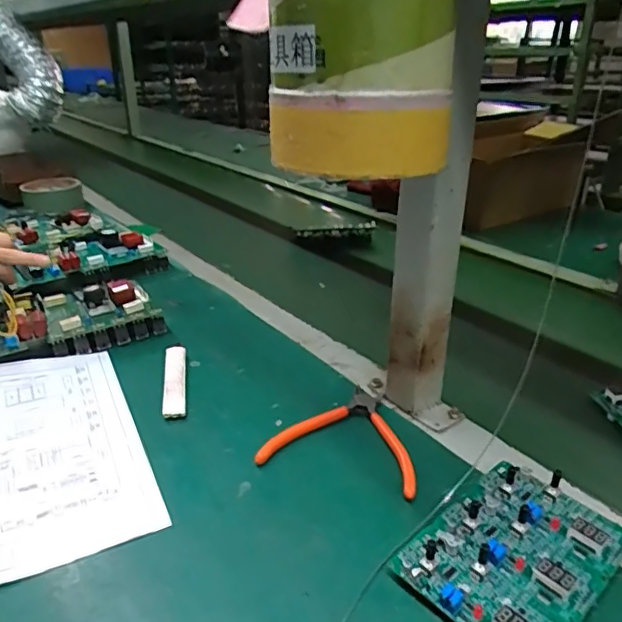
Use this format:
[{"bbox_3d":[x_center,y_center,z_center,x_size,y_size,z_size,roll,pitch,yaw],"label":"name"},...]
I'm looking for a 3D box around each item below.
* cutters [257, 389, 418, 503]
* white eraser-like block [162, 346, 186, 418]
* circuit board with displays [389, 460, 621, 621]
[{"bbox_3d":[0.037,0.106,0.507,0.134,0.015,0.130,8,27,17],"label":"cutters"},{"bbox_3d":[-0.140,0.072,0.575,0.021,0.017,0.114,-5,25,-10],"label":"white eraser-like block"},{"bbox_3d":[0.140,0.161,0.380,0.147,0.026,0.106,-21,33,-37],"label":"circuit board with displays"}]

